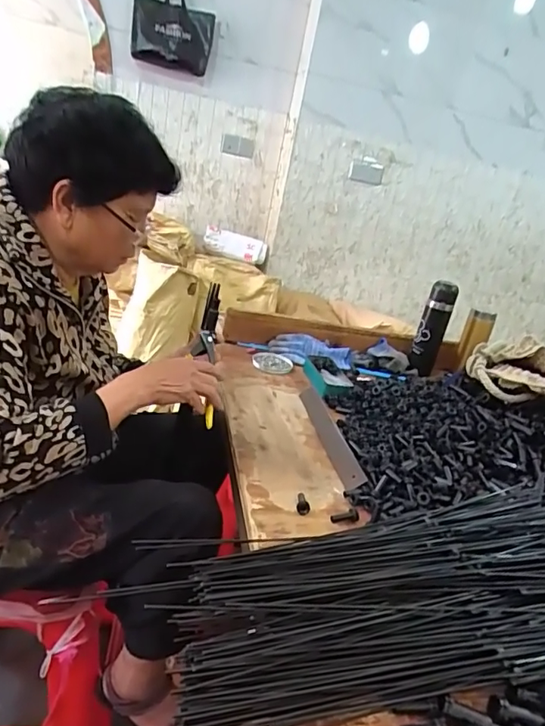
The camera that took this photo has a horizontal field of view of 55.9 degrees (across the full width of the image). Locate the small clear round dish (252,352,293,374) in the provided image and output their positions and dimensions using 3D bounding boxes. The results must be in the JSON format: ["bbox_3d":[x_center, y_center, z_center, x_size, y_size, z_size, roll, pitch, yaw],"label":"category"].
[{"bbox_3d":[-0.001,-0.003,1.162,0.089,0.009,0.085,10,22,-4],"label":"small clear round dish"}]

